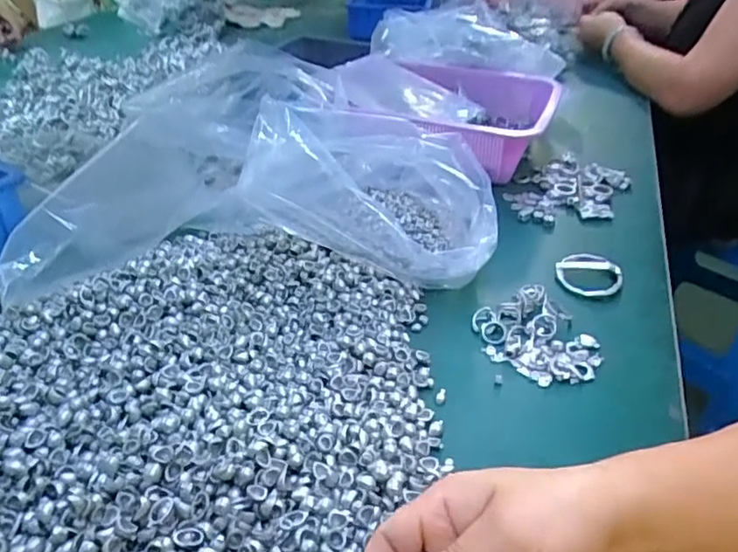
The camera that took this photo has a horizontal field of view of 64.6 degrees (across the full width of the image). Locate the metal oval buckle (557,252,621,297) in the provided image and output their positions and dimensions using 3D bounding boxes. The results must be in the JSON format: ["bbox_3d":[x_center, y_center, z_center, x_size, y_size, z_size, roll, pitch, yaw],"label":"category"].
[{"bbox_3d":[0.203,-0.004,0.540,0.056,0.012,0.059,-5,37,-11],"label":"metal oval buckle"}]

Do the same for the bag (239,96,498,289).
[{"bbox_3d":[0.004,-0.077,0.547,0.218,0.132,0.127,6,37,4],"label":"bag"}]

